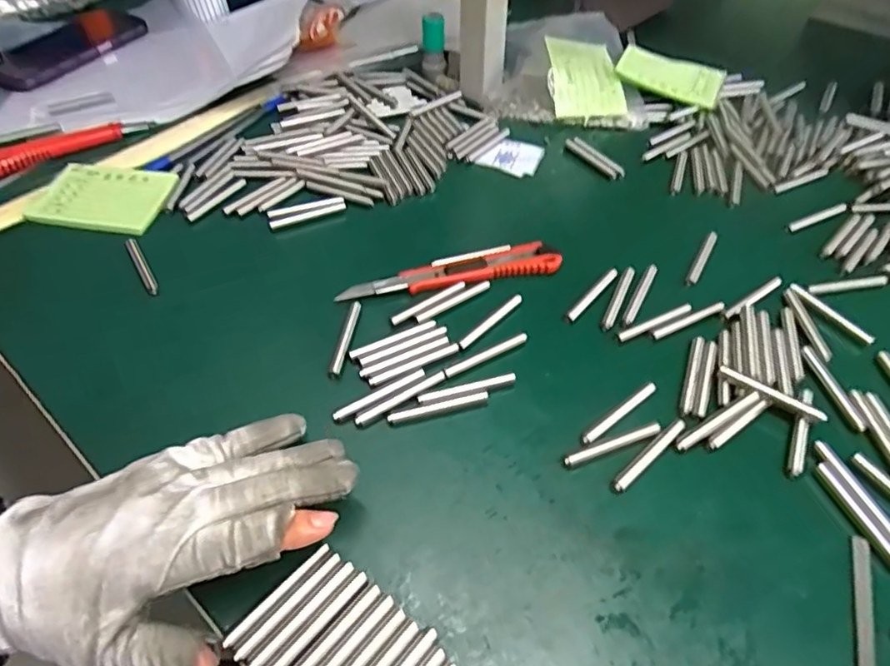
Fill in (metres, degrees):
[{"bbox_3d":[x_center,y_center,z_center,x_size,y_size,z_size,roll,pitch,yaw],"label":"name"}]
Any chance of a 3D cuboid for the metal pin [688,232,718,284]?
[{"bbox_3d":[0.183,-0.055,0.416,0.007,0.004,0.056,25,52,19],"label":"metal pin"}]

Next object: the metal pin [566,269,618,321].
[{"bbox_3d":[0.098,-0.026,0.392,0.007,0.006,0.054,35,56,25],"label":"metal pin"}]

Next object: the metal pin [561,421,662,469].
[{"bbox_3d":[0.092,0.061,0.322,0.059,0.005,0.007,-16,51,-16],"label":"metal pin"}]

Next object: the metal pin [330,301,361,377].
[{"bbox_3d":[-0.061,0.001,0.369,0.007,0.004,0.058,8,49,5],"label":"metal pin"}]

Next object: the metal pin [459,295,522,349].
[{"bbox_3d":[0.030,-0.008,0.381,0.006,0.004,0.059,36,56,26],"label":"metal pin"}]

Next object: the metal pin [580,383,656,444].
[{"bbox_3d":[0.099,0.045,0.334,0.058,0.004,0.006,-30,56,-25],"label":"metal pin"}]

